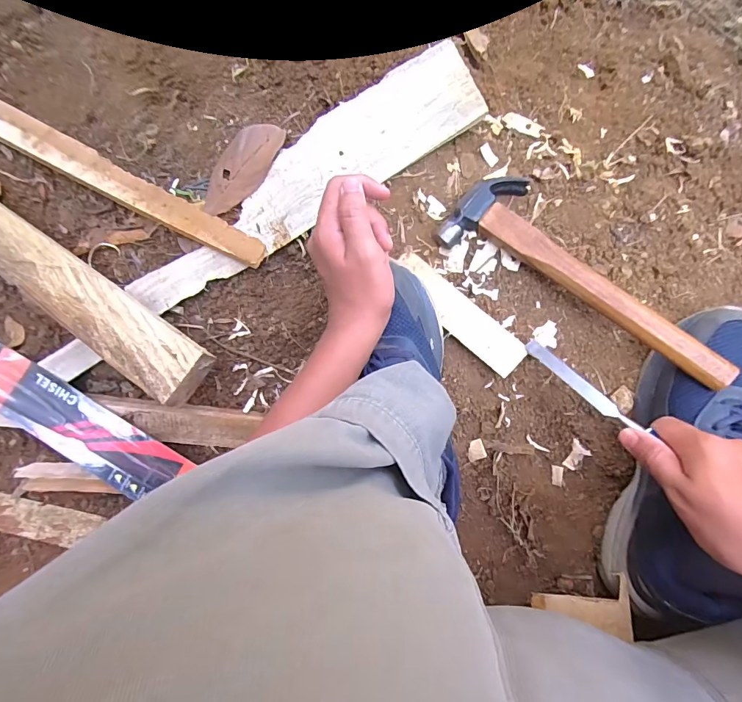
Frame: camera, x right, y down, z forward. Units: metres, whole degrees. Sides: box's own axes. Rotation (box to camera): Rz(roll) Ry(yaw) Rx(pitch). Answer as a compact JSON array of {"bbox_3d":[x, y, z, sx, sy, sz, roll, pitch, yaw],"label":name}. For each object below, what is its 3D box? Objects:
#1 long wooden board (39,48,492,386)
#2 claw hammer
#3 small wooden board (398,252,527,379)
[{"bbox_3d":[-0.133,-0.132,0.442,0.527,0.025,0.084,-30,97,8],"label":"long wooden board"},{"bbox_3d":[0.198,-0.064,0.392,0.275,0.027,0.093,40,96,13],"label":"claw hammer"},{"bbox_3d":[0.088,-0.038,0.429,0.153,0.016,0.039,40,99,-4],"label":"small wooden board"}]

